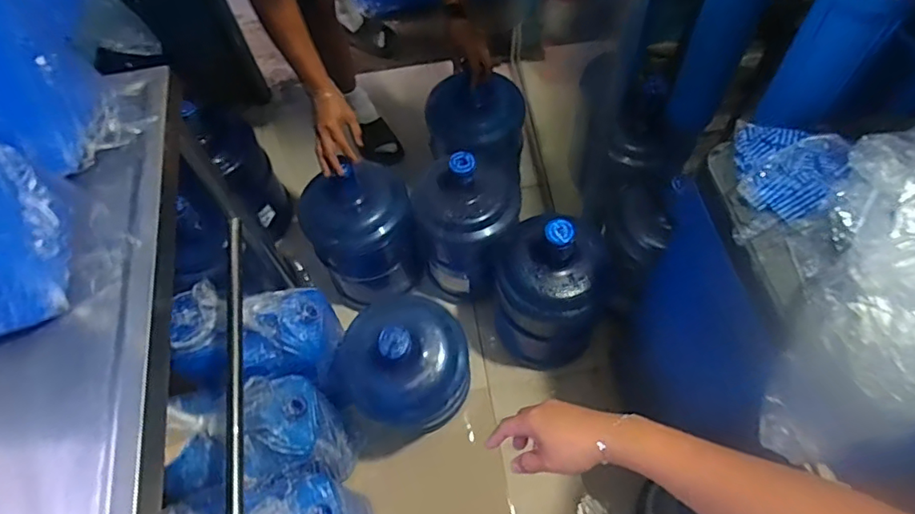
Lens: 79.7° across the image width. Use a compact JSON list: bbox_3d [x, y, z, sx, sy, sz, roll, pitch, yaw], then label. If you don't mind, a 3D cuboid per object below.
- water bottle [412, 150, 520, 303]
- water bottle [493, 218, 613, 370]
[{"bbox_3d":[0.023,-0.074,1.342,0.242,0.443,0.244,-2,61,3],"label":"water bottle"},{"bbox_3d":[0.225,0.061,1.267,0.255,0.482,0.260,-2,61,3],"label":"water bottle"}]

